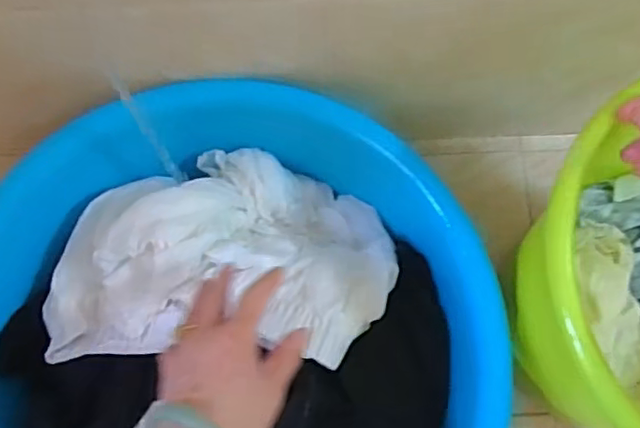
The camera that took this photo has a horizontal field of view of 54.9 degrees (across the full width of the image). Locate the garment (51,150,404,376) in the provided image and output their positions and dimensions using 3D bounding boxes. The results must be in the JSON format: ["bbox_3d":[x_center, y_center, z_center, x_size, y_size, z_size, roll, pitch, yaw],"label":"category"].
[{"bbox_3d":[-0.095,0.033,0.582,0.316,0.113,0.201,2,72,0],"label":"garment"}]

